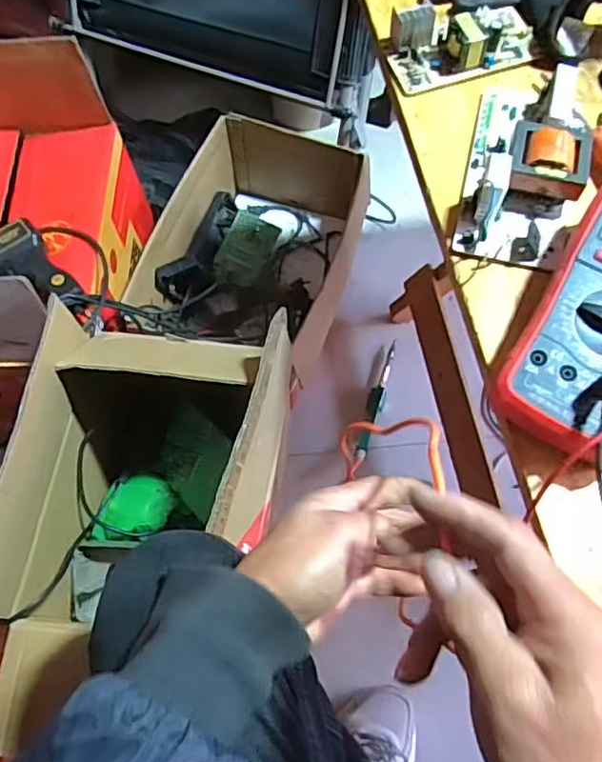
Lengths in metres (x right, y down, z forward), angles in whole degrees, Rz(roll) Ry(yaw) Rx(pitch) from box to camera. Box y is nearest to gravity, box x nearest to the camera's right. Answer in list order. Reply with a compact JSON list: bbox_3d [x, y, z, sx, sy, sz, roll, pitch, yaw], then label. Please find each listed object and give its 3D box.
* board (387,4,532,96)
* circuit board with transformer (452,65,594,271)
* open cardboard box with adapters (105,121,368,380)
[{"bbox_3d":[0.133,-0.285,0.507,0.120,0.033,0.065,-16,67,-5],"label":"board"},{"bbox_3d":[0.166,-0.163,0.451,0.081,0.042,0.165,13,68,7],"label":"circuit board with transformer"},{"bbox_3d":[-0.070,-0.202,0.971,0.255,0.163,0.426,17,68,9],"label":"open cardboard box with adapters"}]

